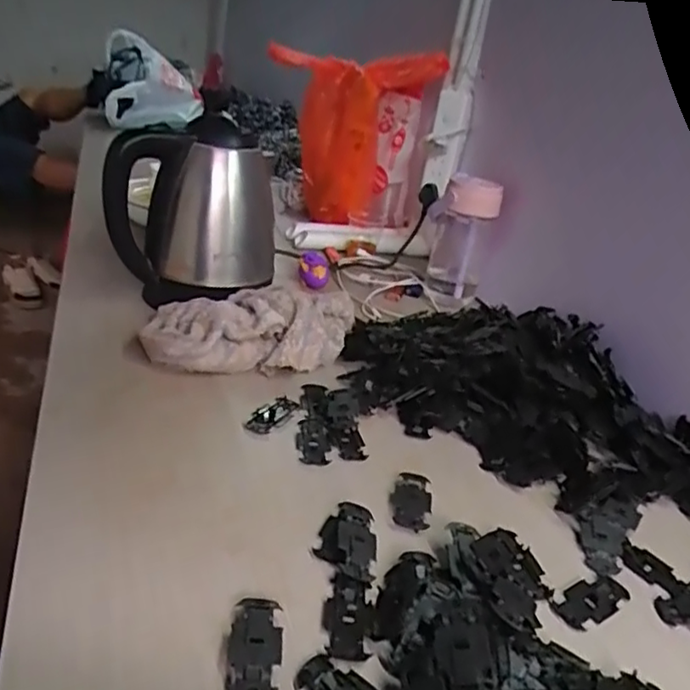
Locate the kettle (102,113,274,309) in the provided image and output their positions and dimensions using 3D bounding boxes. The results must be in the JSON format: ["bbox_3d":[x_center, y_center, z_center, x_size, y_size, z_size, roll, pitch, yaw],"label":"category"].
[{"bbox_3d":[-0.170,-0.164,0.741,0.163,0.169,0.156,7,26,-1],"label":"kettle"}]

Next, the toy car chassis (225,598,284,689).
[{"bbox_3d":[-0.051,0.172,0.359,0.029,0.008,0.062,7,25,-6],"label":"toy car chassis"}]

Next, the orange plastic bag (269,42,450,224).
[{"bbox_3d":[0.011,-0.371,1.165,0.261,0.306,0.201,26,29,32],"label":"orange plastic bag"}]

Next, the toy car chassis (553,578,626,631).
[{"bbox_3d":[0.174,0.177,0.440,0.067,0.006,0.029,-10,31,-36],"label":"toy car chassis"}]

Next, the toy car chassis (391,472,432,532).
[{"bbox_3d":[0.053,0.123,0.501,0.031,0.006,0.060,13,25,6],"label":"toy car chassis"}]

